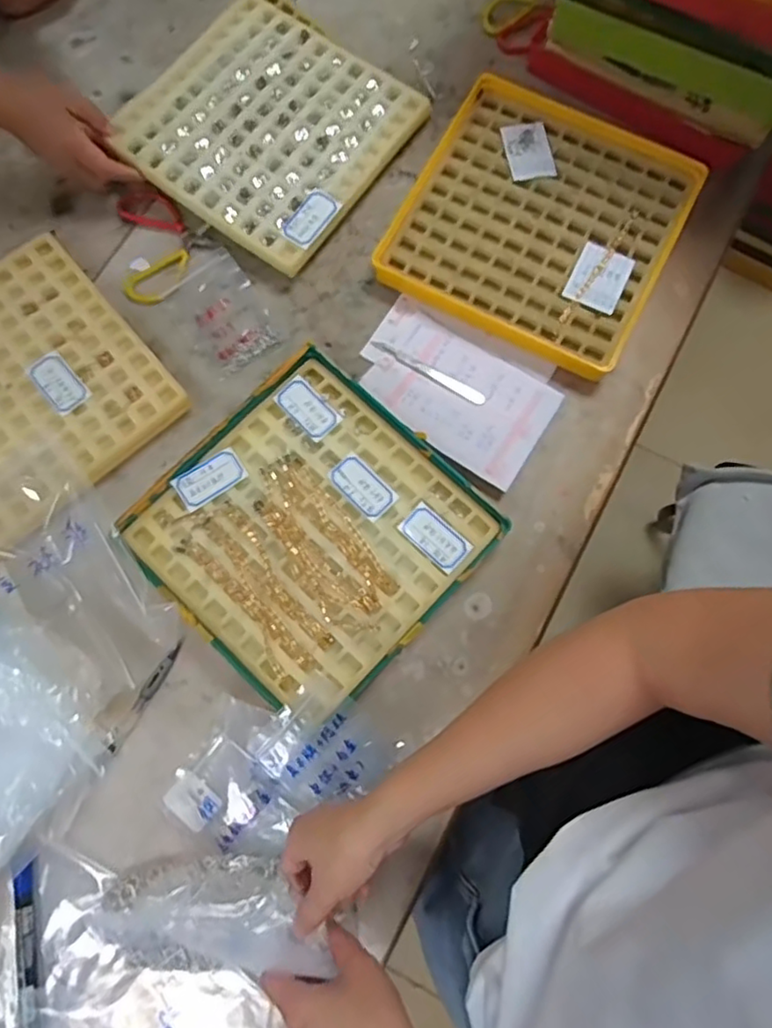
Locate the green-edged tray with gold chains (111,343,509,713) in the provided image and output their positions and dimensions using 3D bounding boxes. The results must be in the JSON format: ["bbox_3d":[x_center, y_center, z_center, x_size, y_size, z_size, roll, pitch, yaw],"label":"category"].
[{"bbox_3d":[-0.070,0.017,0.597,0.271,0.031,0.269,43,81,8],"label":"green-edged tray with gold chains"}]

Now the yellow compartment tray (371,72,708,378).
[{"bbox_3d":[0.166,-0.315,0.672,0.272,0.026,0.274,27,79,5],"label":"yellow compartment tray"}]

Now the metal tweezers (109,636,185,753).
[{"bbox_3d":[-0.219,0.165,0.569,0.011,0.017,0.115,31,79,6],"label":"metal tweezers"}]

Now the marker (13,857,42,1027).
[{"bbox_3d":[-0.300,0.365,0.522,0.018,0.011,0.133,-10,78,-3],"label":"marker"}]

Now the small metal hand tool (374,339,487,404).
[{"bbox_3d":[0.043,-0.148,0.649,0.131,0.004,0.013,29,79,5],"label":"small metal hand tool"}]

